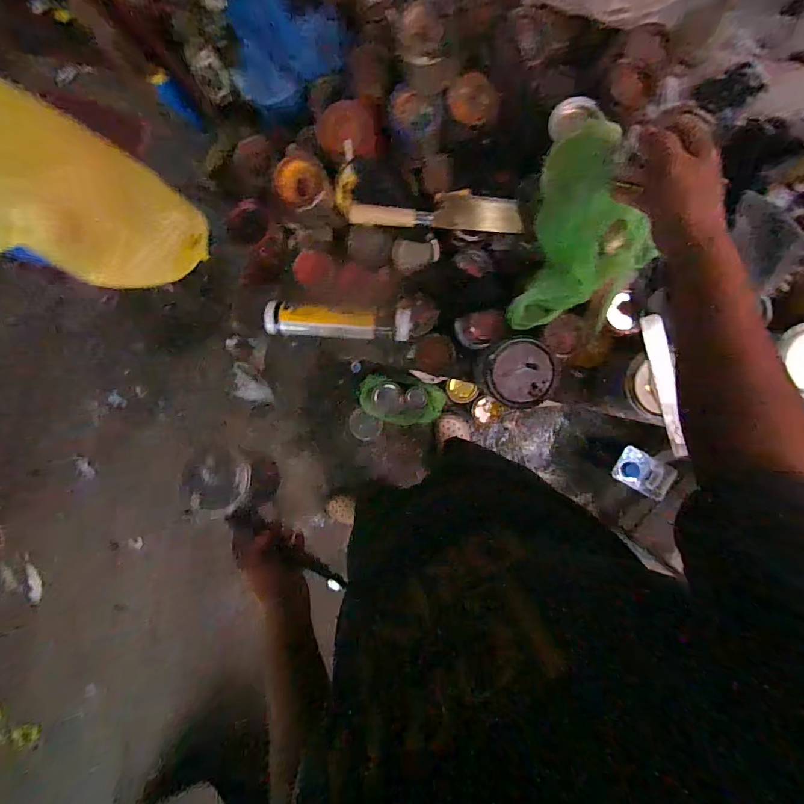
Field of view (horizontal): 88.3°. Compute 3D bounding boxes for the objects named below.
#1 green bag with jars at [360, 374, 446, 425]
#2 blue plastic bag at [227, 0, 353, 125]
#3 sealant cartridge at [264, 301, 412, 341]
[{"bbox_3d":[-0.001,0.002,1.355,0.272,0.063,0.147,11,95,3],"label":"green bag with jars"},{"bbox_3d":[-0.183,-0.555,0.635,0.183,0.085,0.169,-32,91,6],"label":"blue plastic bag"},{"bbox_3d":[-0.096,-0.121,0.624,0.215,0.048,0.047,3,94,4],"label":"sealant cartridge"}]

